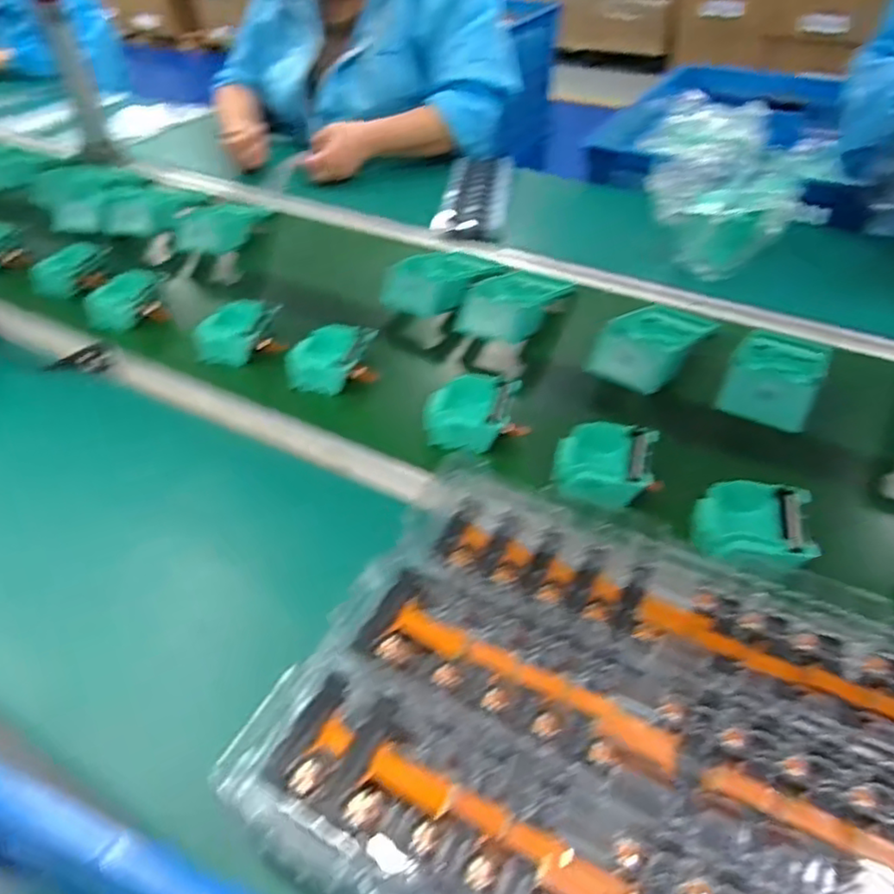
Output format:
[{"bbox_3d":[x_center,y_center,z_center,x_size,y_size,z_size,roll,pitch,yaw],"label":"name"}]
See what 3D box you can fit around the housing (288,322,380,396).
[{"bbox_3d":[-0.126,-0.097,0.733,0.089,0.042,0.078,5,42,10],"label":"housing"}]

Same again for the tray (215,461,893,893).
[{"bbox_3d":[0.109,0.166,0.377,0.381,0.058,0.290,16,45,22],"label":"tray"}]

